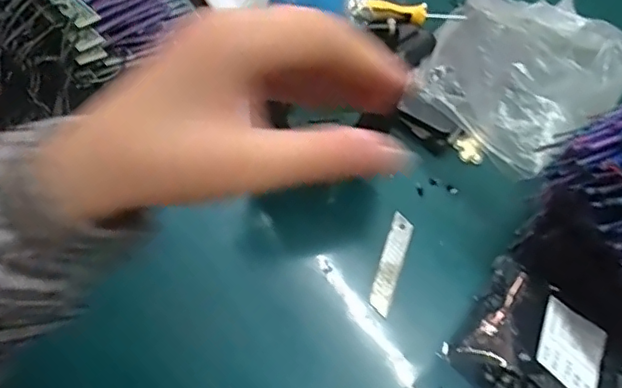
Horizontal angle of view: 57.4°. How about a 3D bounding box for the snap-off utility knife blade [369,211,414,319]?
[{"bbox_3d":[0.071,0.060,0.496,0.021,0.004,0.097,21,56,5],"label":"snap-off utility knife blade"}]

